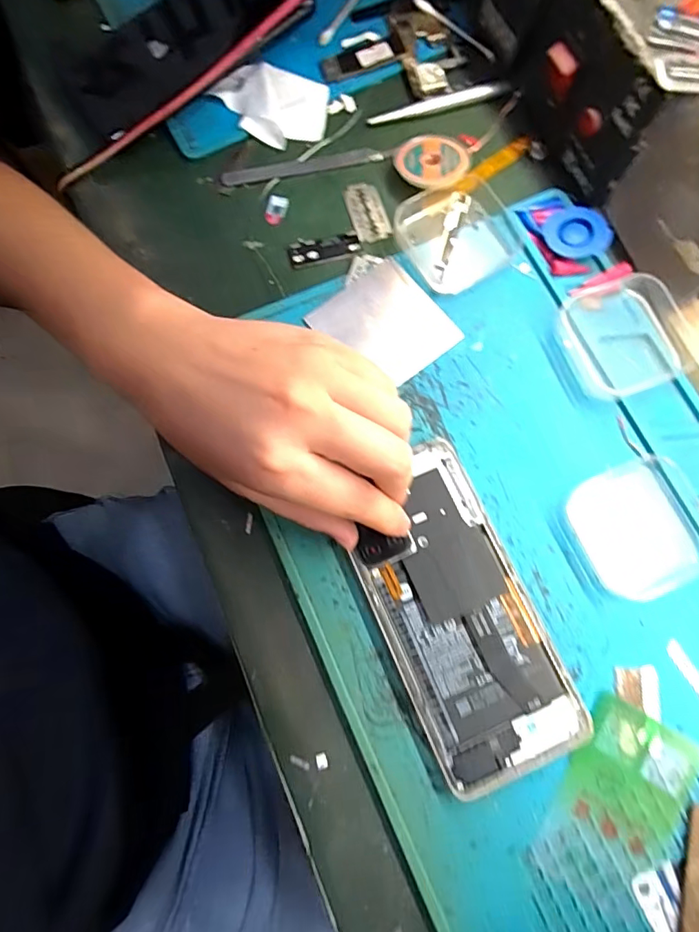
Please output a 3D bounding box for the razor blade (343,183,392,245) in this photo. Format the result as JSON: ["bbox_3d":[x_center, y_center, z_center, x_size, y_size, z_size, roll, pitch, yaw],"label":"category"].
[{"bbox_3d":[0.012,-0.160,0.316,0.024,0.004,0.043,-12,78,-9],"label":"razor blade"}]

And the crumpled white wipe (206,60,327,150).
[{"bbox_3d":[-0.052,-0.241,0.331,0.077,0.008,0.051,28,79,7],"label":"crumpled white wipe"}]

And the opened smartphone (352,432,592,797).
[{"bbox_3d":[0.052,0.072,0.251,0.074,0.004,0.156,-24,77,-4],"label":"opened smartphone"}]

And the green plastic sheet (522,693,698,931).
[{"bbox_3d":[0.126,0.161,0.235,0.053,0.004,0.087,29,79,8],"label":"green plastic sheet"}]

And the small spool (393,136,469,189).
[{"bbox_3d":[0.050,-0.190,0.314,0.043,0.011,0.042,0,76,1],"label":"small spool"}]

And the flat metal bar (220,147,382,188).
[{"bbox_3d":[-0.031,-0.192,0.320,0.101,0.004,0.012,-12,77,-2],"label":"flat metal bar"}]

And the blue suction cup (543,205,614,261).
[{"bbox_3d":[0.134,-0.138,0.297,0.034,0.004,0.034,-4,76,16],"label":"blue suction cup"}]

